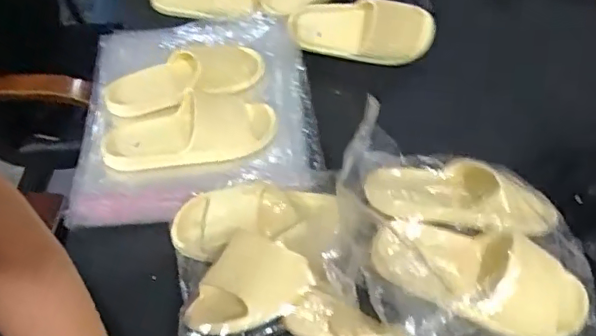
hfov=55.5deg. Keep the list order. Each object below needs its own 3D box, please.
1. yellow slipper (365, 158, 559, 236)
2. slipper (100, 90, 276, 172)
[{"bbox_3d":[0.196,0.033,0.674,0.228,0.055,0.097,9,50,7],"label":"yellow slipper"},{"bbox_3d":[-0.167,-0.060,0.861,0.253,0.049,0.125,-4,50,-3],"label":"slipper"}]

